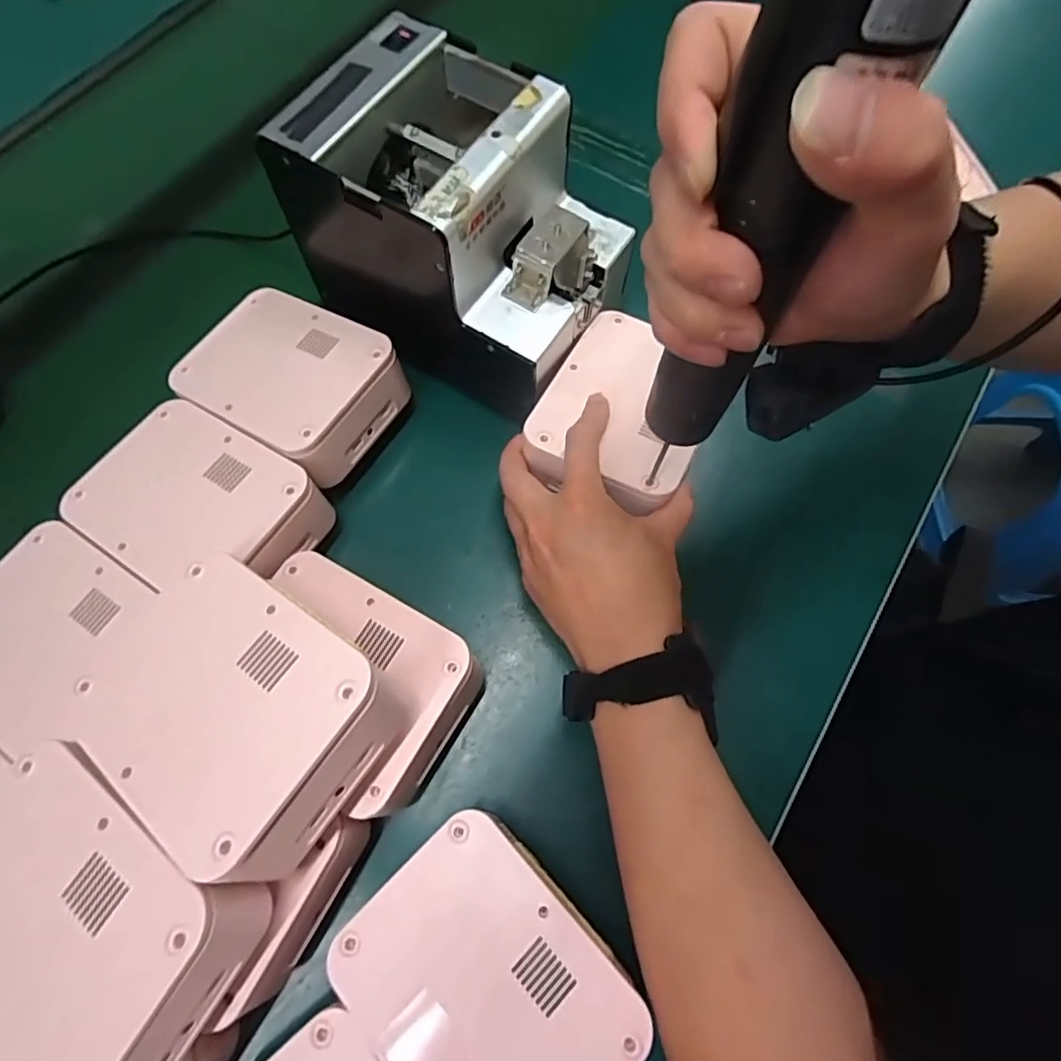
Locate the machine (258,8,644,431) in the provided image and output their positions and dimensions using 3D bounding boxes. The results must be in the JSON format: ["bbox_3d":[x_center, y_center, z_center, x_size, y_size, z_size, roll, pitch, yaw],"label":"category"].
[{"bbox_3d":[-0.039,-0.191,0.373,0.176,0.138,0.125,27,72,12],"label":"machine"}]

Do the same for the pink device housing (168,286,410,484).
[{"bbox_3d":[-0.158,-0.101,0.389,0.135,0.039,0.097,30,72,13],"label":"pink device housing"}]

